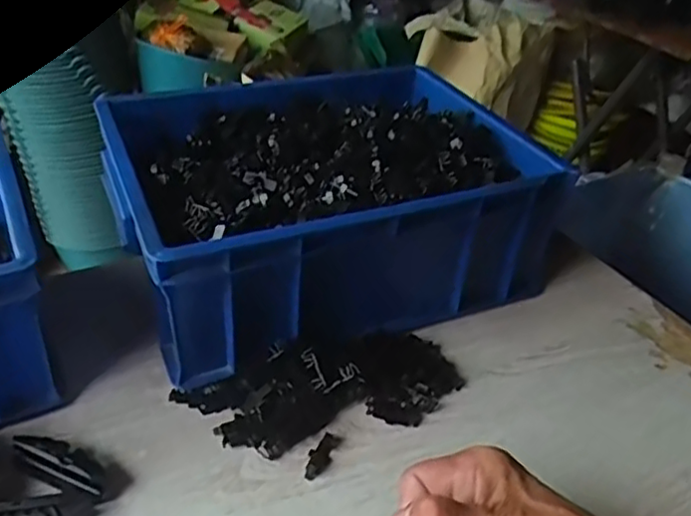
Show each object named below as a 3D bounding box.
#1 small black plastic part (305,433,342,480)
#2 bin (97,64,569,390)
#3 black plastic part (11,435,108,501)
[{"bbox_3d":[-0.016,0.129,0.435,0.014,0.007,0.039,15,36,17],"label":"small black plastic part"},{"bbox_3d":[-0.022,-0.044,0.567,0.312,0.135,0.243,-13,38,-23],"label":"bin"},{"bbox_3d":[-0.173,0.126,0.409,0.064,0.022,0.025,20,38,23],"label":"black plastic part"}]

